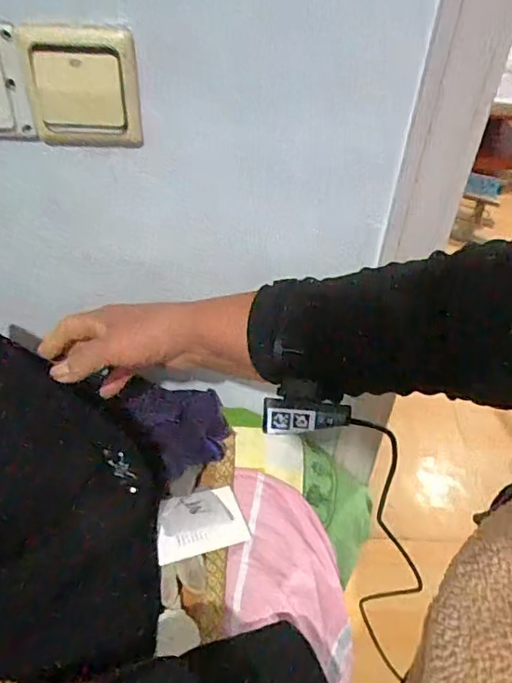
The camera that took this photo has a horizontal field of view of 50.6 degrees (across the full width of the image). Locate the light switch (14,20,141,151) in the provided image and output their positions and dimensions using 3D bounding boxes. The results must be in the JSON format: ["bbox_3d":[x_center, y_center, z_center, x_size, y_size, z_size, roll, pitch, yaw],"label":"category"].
[{"bbox_3d":[-0.137,-0.198,0.429,0.087,0.087,0.017,6,42,2],"label":"light switch"}]

